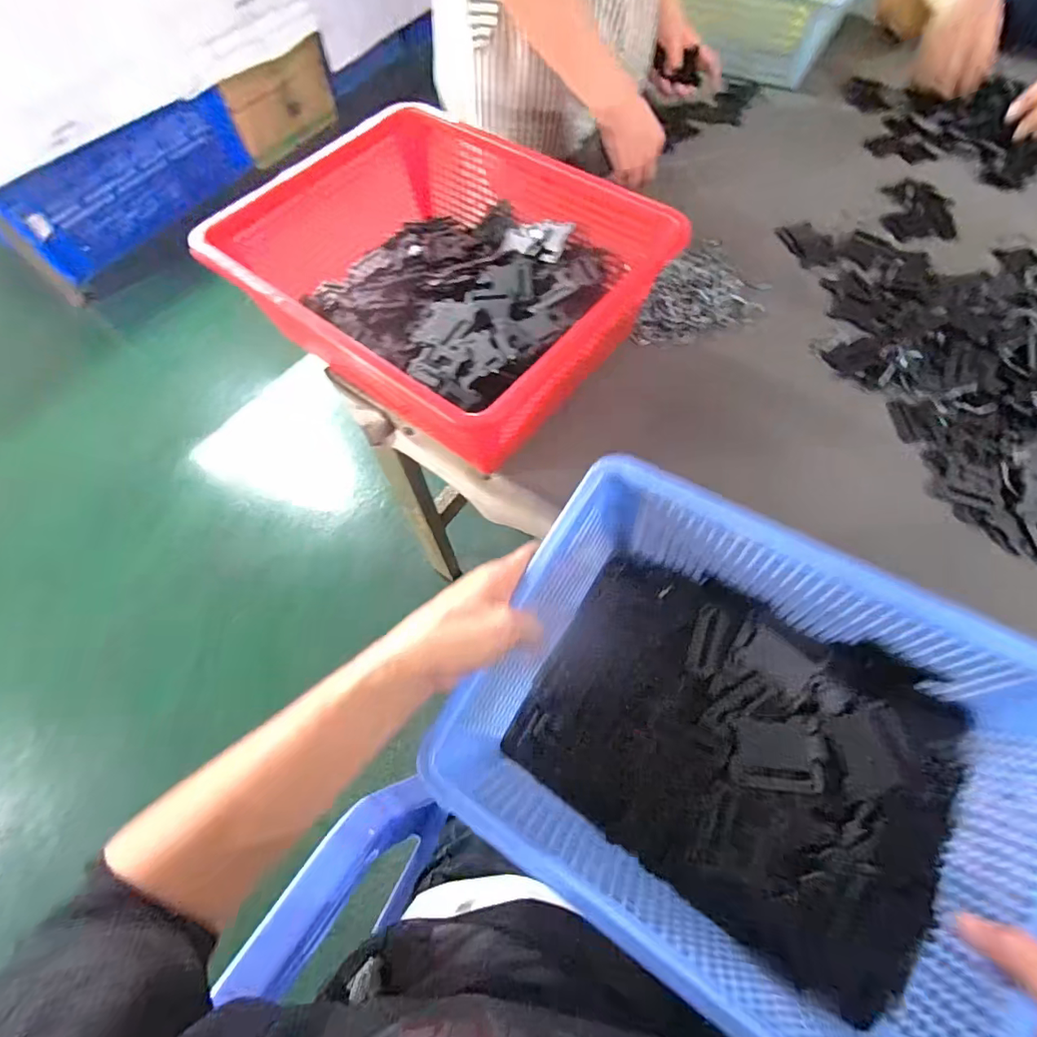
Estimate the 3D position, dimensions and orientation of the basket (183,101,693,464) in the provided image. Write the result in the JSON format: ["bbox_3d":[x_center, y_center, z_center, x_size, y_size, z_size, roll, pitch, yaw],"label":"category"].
[{"bbox_3d":[-0.082,-0.251,0.525,0.392,0.119,0.303,34,69,18],"label":"basket"}]

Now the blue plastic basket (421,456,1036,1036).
[{"bbox_3d":[0.123,0.134,0.308,0.293,0.117,0.230,29,68,16],"label":"blue plastic basket"}]

